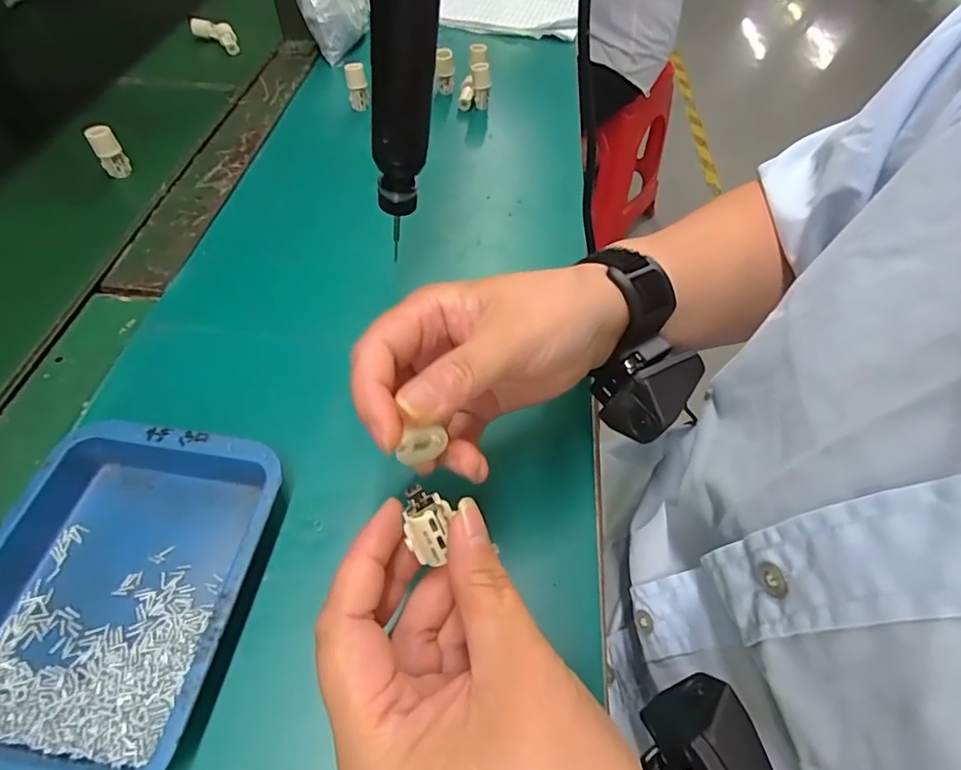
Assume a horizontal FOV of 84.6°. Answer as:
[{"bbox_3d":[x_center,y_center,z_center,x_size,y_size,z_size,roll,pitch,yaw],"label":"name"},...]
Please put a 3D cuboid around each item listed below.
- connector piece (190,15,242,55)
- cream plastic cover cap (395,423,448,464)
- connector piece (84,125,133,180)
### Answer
[{"bbox_3d":[-0.312,-0.417,0.630,0.068,0.027,0.020,25,56,17],"label":"connector piece"},{"bbox_3d":[-0.023,0.023,0.199,0.018,0.018,0.005,-10,56,-12],"label":"cream plastic cover cap"},{"bbox_3d":[-0.322,-0.202,0.457,0.021,0.041,0.017,-29,59,-21],"label":"connector piece"}]

